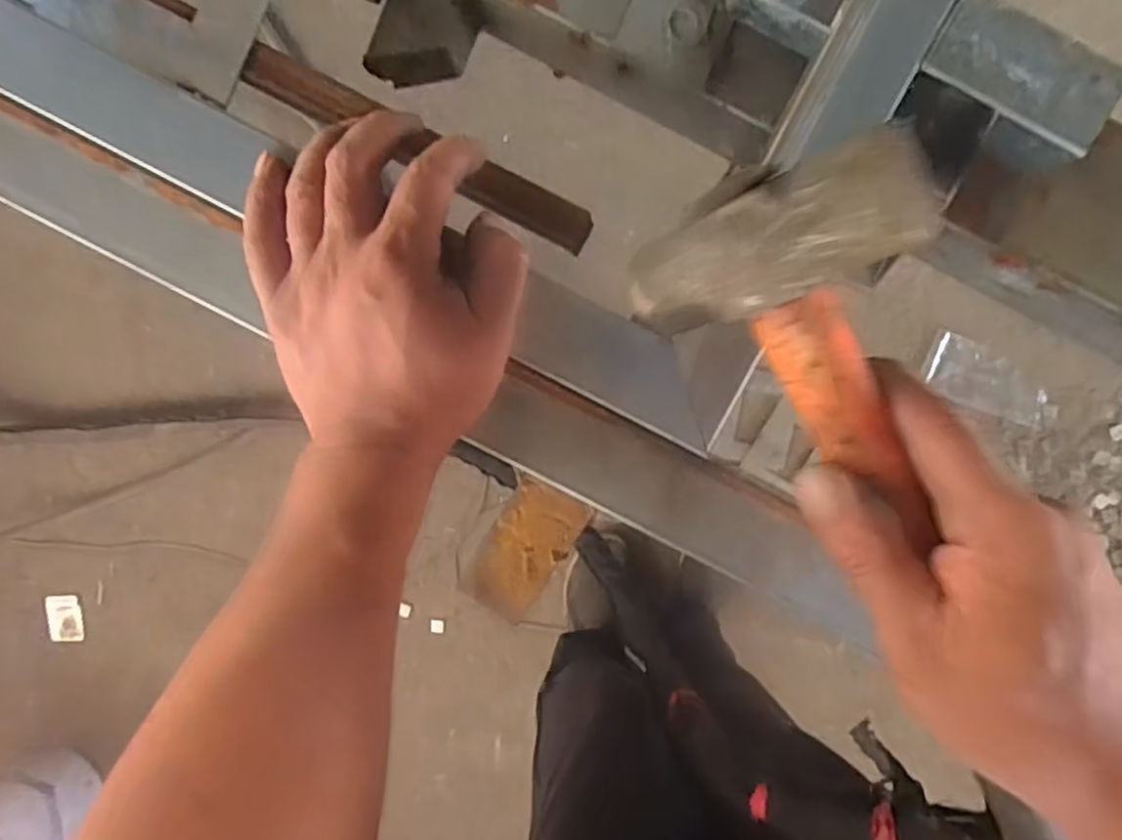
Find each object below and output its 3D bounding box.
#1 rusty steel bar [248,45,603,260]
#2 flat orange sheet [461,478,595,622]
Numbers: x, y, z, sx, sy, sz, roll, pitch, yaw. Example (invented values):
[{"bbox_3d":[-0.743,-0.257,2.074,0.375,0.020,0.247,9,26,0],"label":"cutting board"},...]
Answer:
[{"bbox_3d":[-0.069,-0.131,0.347,0.180,0.014,0.020,27,97,0],"label":"rusty steel bar"},{"bbox_3d":[-0.023,0.085,0.463,0.049,0.009,0.089,29,97,0],"label":"flat orange sheet"}]

